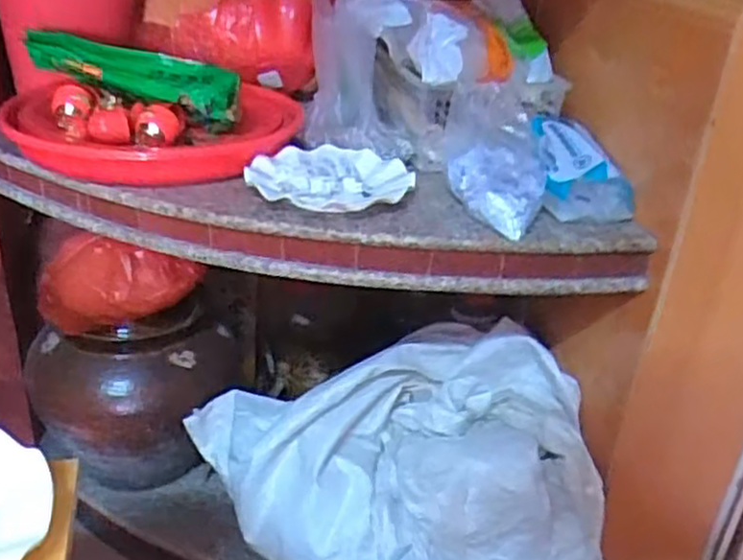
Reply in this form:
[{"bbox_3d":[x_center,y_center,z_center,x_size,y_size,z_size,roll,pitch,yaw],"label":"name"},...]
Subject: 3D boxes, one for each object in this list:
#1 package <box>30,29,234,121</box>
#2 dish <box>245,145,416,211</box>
[{"bbox_3d":[-0.302,-0.255,0.922,0.288,0.073,0.055,13,29,15],"label":"package"},{"bbox_3d":[-0.042,-0.119,0.840,0.175,0.026,0.144,9,28,8],"label":"dish"}]

